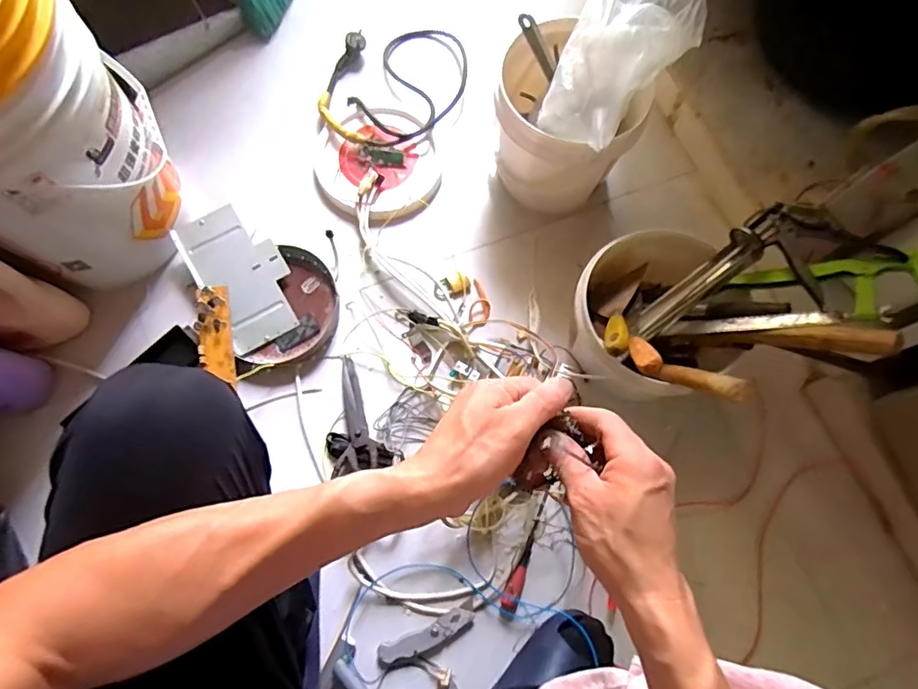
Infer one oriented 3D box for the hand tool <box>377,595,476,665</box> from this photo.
[{"bbox_3d":[-0.040,0.397,0.738,0.138,0.015,0.034,-24,75,-9],"label":"hand tool"}]

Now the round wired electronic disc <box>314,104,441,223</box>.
[{"bbox_3d":[-0.140,-0.318,0.945,0.205,0.028,0.234,-29,76,-10],"label":"round wired electronic disc"}]

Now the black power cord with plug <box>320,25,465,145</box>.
[{"bbox_3d":[-0.112,-0.484,0.991,0.307,0.041,0.245,-28,76,-9],"label":"black power cord with plug"}]

